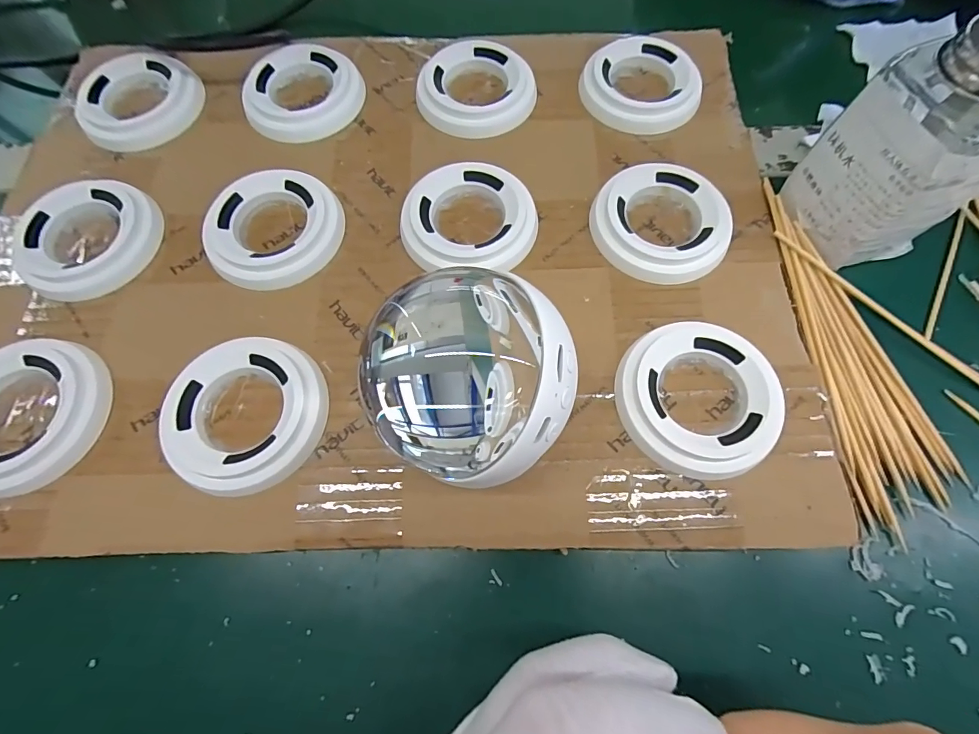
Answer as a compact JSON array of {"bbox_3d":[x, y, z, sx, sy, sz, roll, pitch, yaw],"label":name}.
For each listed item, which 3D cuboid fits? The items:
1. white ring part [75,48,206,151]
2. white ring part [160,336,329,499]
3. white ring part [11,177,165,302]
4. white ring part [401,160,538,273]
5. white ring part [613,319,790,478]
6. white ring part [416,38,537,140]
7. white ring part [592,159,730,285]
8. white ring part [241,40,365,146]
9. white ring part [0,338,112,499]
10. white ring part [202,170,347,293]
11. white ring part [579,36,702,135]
[{"bbox_3d":[-0.216,-0.167,0.278,0.070,0.012,0.070,0,71,0],"label":"white ring part"},{"bbox_3d":[-0.110,0.021,0.203,0.068,0.013,0.068,0,71,0],"label":"white ring part"},{"bbox_3d":[-0.213,-0.071,0.240,0.067,0.014,0.067,-4,71,-1],"label":"white ring part"},{"bbox_3d":[-0.010,-0.081,0.240,0.070,0.012,0.069,-1,71,0],"label":"white ring part"},{"bbox_3d":[0.095,0.014,0.202,0.069,0.012,0.069,0,71,0],"label":"white ring part"},{"bbox_3d":[-0.009,-0.170,0.273,0.067,0.010,0.069,0,71,0],"label":"white ring part"},{"bbox_3d":[0.090,-0.076,0.236,0.068,0.011,0.067,0,71,0],"label":"white ring part"},{"bbox_3d":[-0.115,-0.169,0.275,0.070,0.012,0.070,0,71,0],"label":"white ring part"},{"bbox_3d":[-0.211,0.023,0.200,0.066,0.014,0.068,0,71,0],"label":"white ring part"},{"bbox_3d":[-0.115,-0.074,0.239,0.065,0.013,0.069,24,72,8],"label":"white ring part"},{"bbox_3d":[0.093,-0.172,0.273,0.068,0.012,0.068,0,71,0],"label":"white ring part"}]

